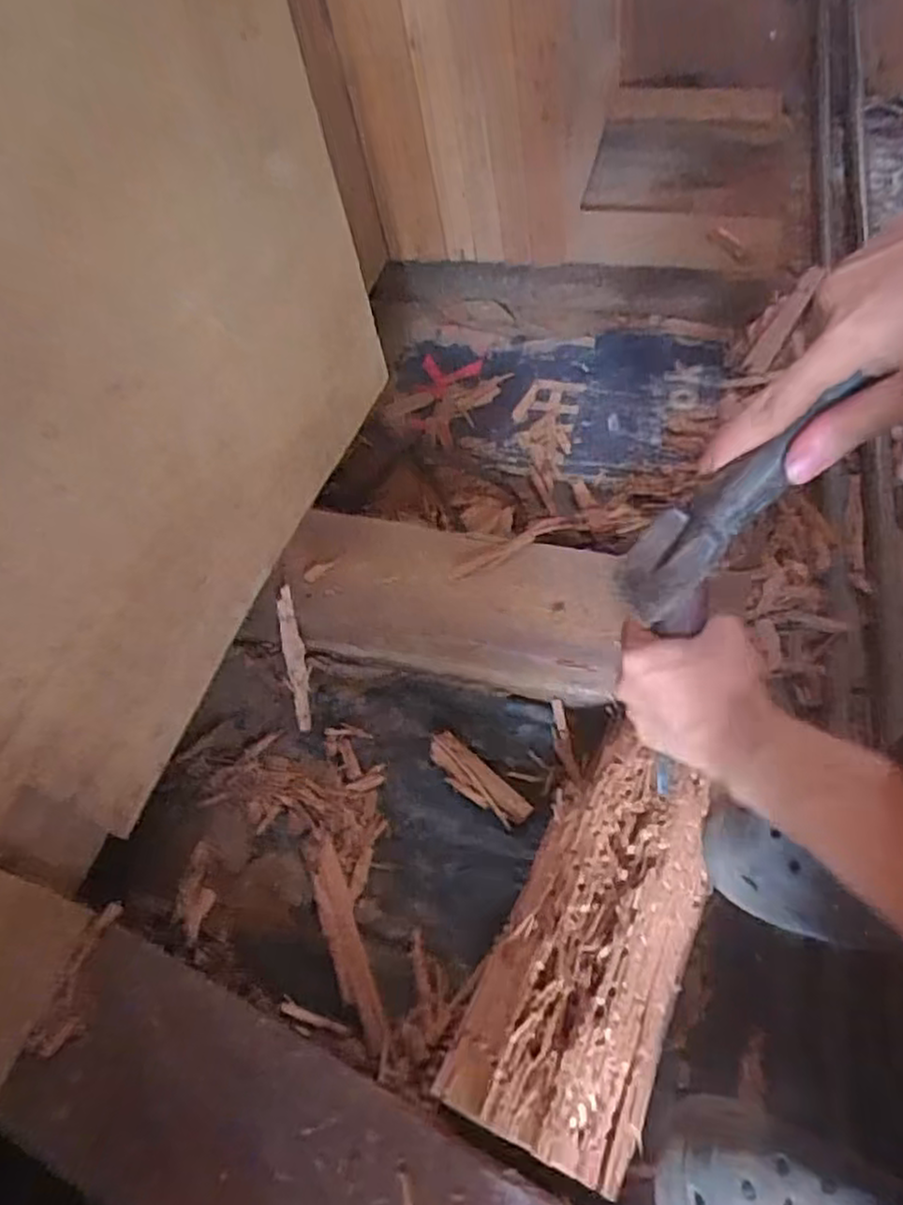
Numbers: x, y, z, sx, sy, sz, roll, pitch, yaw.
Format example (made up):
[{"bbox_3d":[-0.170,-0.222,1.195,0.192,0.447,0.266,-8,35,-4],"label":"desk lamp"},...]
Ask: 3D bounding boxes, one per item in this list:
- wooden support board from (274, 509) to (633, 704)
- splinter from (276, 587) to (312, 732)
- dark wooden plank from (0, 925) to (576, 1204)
[{"bbox_3d":[-0.006,0.001,0.647,0.307,0.083,0.121,7,56,13],"label":"wooden support board"},{"bbox_3d":[-0.131,0.047,0.621,0.018,0.010,0.120,-9,96,-2],"label":"splinter"},{"bbox_3d":[-0.072,0.313,0.392,0.363,0.021,0.115,19,59,20],"label":"dark wooden plank"}]

